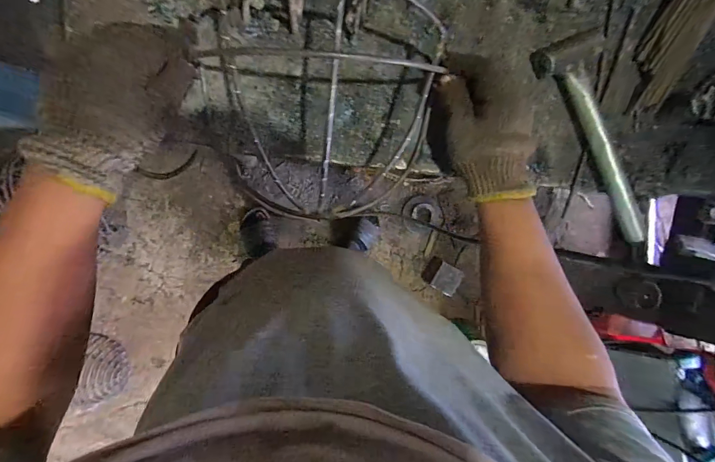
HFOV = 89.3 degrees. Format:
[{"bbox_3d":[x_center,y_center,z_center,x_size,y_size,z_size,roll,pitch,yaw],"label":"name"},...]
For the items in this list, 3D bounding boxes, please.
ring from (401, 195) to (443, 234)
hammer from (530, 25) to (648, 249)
[{"bbox_3d":[0.238,-0.062,1.327,0.143,0.008,0.140,3,108,11],"label":"ring"},{"bbox_3d":[0.270,-0.100,0.425,0.078,0.029,0.245,-18,99,-7],"label":"hammer"}]

